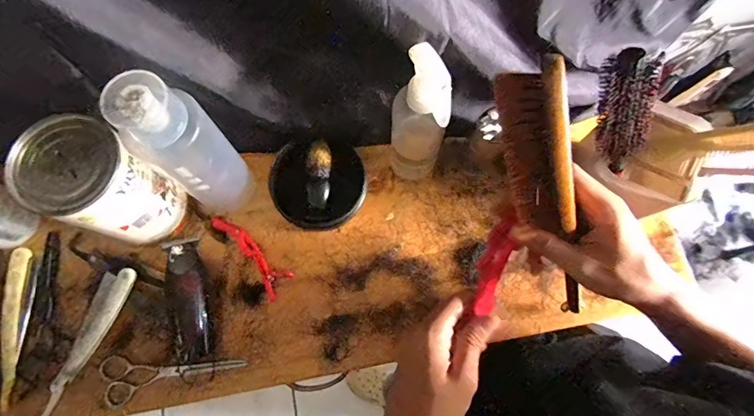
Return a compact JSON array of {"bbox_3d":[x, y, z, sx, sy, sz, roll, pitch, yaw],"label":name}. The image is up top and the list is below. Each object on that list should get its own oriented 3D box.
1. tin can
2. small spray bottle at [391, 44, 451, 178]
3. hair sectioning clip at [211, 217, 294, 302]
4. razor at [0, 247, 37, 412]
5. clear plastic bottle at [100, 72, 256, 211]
[{"bbox_3d":[-0.241,-0.019,0.374,0.086,0.112,0.077,34,77,9],"label":"tin can"},{"bbox_3d":[0.034,-0.069,0.381,0.039,0.184,0.049,-6,74,-1],"label":"small spray bottle"},{"bbox_3d":[-0.133,0.045,0.440,0.031,0.018,0.106,-40,78,-10],"label":"hair sectioning clip"},{"bbox_3d":[-0.373,0.118,0.420,0.031,0.008,0.151,-2,74,0],"label":"razor"},{"bbox_3d":[-0.157,-0.047,0.363,0.055,0.182,0.061,-40,78,-10],"label":"clear plastic bottle"}]

